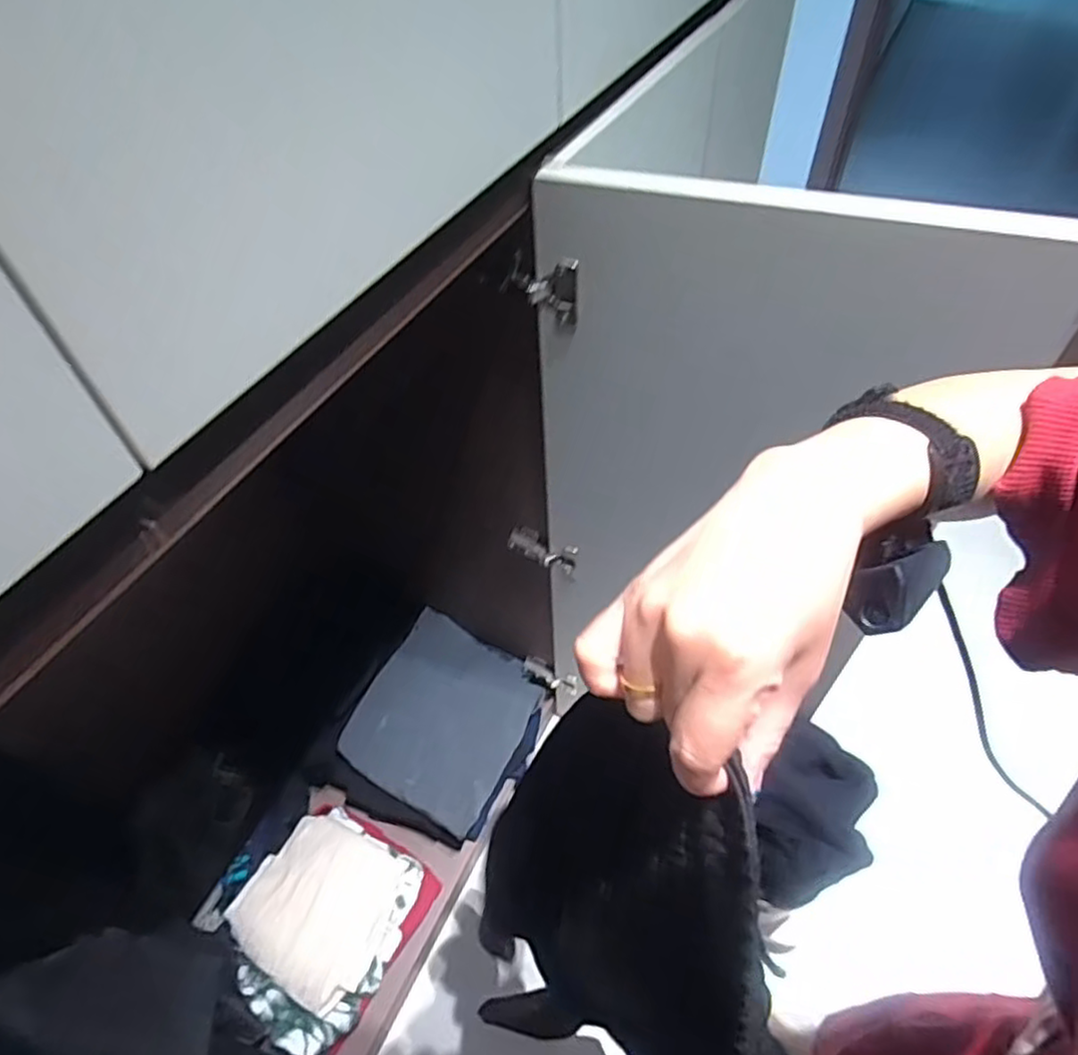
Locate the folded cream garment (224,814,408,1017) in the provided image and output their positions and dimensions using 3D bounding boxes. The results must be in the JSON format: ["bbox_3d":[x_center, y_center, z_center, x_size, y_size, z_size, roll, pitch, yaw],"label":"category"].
[{"bbox_3d":[-0.320,0.538,0.973,0.204,0.070,0.204,18,53,16],"label":"folded cream garment"}]

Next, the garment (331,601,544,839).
[{"bbox_3d":[-0.169,0.327,1.182,0.268,0.070,0.301,22,55,19],"label":"garment"}]

